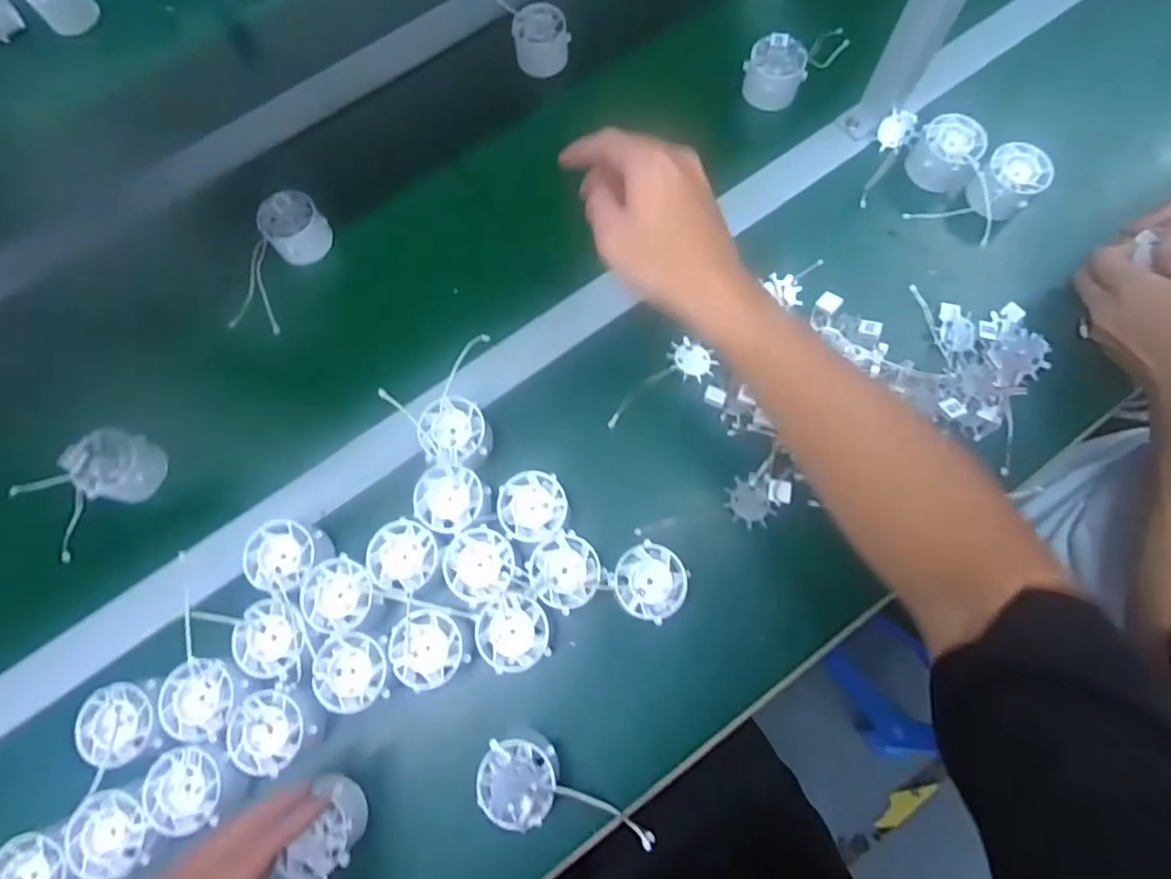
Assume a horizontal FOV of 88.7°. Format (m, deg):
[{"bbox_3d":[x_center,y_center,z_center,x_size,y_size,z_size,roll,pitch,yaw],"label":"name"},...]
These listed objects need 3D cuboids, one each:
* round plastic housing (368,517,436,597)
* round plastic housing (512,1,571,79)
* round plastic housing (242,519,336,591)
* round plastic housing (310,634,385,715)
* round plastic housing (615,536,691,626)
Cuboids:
[{"bbox_3d":[-0.130,0.082,0.426,0.048,0.008,0.048,0,73,1],"label":"round plastic housing"},{"bbox_3d":[-0.042,-0.381,0.571,0.050,0.035,0.053,0,73,1],"label":"round plastic housing"},{"bbox_3d":[-0.215,0.084,0.432,0.051,0.027,0.046,20,75,7],"label":"round plastic housing"},{"bbox_3d":[-0.159,0.158,0.406,0.046,0.012,0.050,-6,73,0],"label":"round plastic housing"},{"bbox_3d":[0.046,0.099,0.418,0.049,0.010,0.050,0,73,1],"label":"round plastic housing"}]

